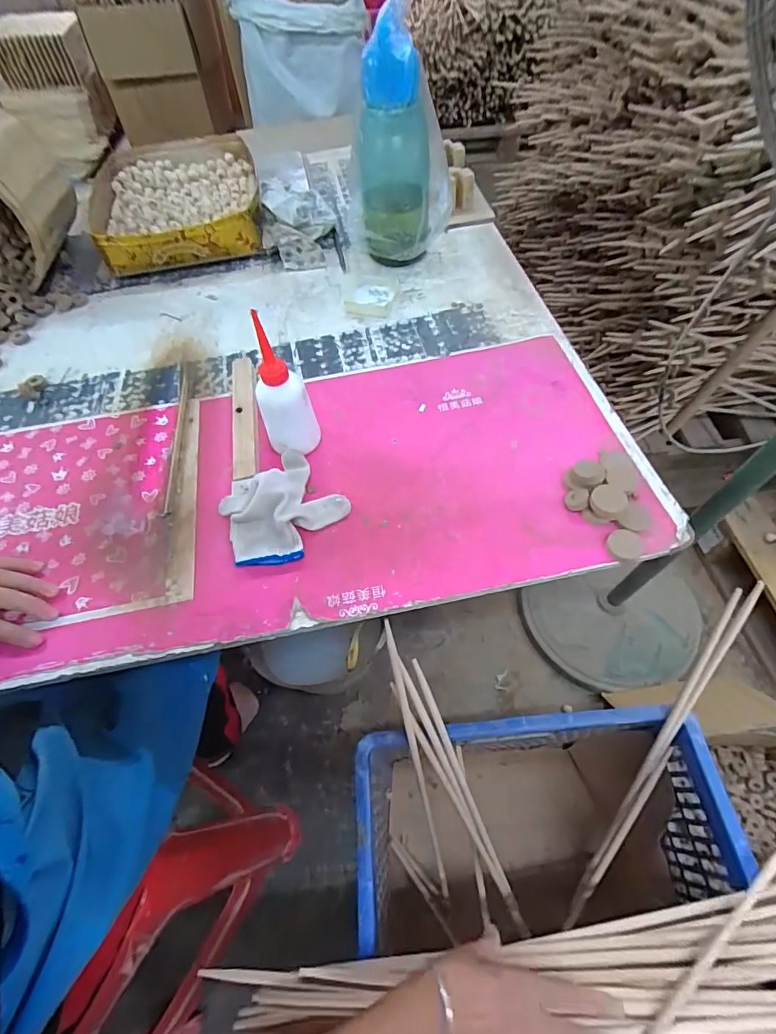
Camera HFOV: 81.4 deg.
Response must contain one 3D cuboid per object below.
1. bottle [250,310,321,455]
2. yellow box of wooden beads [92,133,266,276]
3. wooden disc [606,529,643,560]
[{"bbox_3d":[-0.116,-0.131,0.504,0.055,0.168,0.051,-2,60,3],"label":"bottle"},{"bbox_3d":[-0.419,-0.622,0.887,0.324,0.070,0.408,-17,60,-6],"label":"yellow box of wooden beads"},{"bbox_3d":[0.246,0.029,0.469,0.034,0.005,0.033,-2,60,3],"label":"wooden disc"}]

